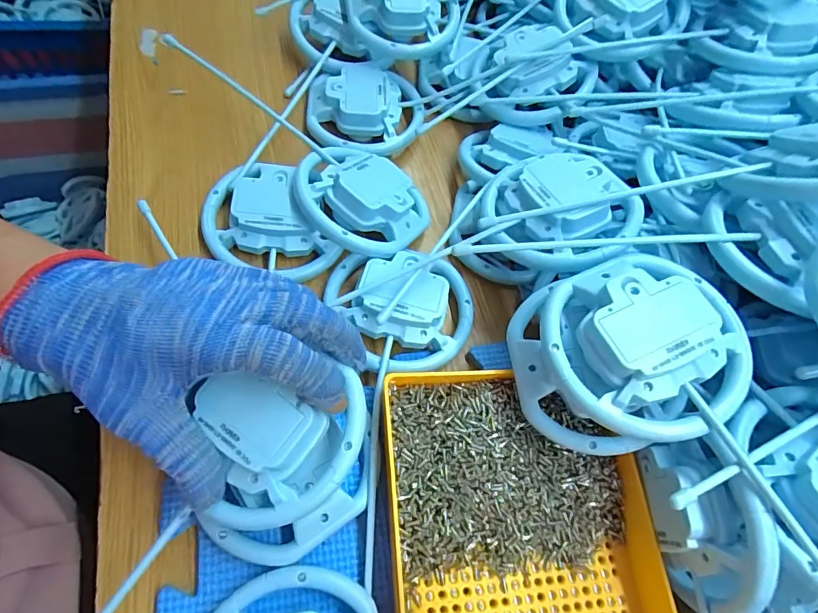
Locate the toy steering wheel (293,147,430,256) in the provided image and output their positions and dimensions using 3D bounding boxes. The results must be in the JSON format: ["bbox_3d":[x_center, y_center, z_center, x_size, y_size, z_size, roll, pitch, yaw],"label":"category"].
[{"bbox_3d":[-0.037,-0.081,0.326,0.094,0.026,0.079,41,48,1],"label":"toy steering wheel"}]

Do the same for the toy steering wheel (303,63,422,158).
[{"bbox_3d":[-0.036,-0.167,0.378,0.096,0.025,0.085,-6,67,-13],"label":"toy steering wheel"}]

